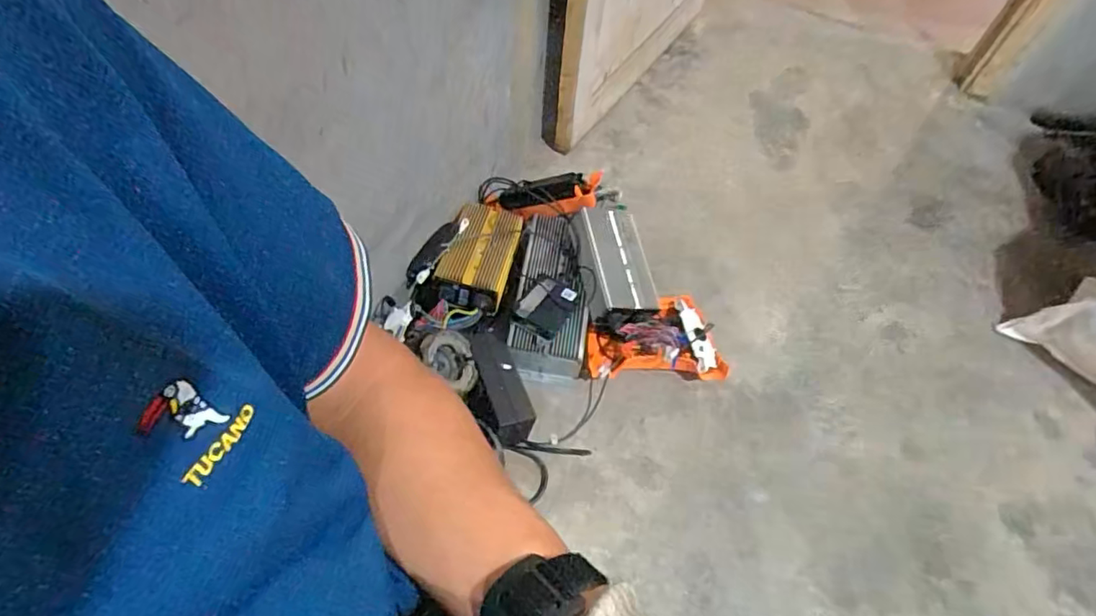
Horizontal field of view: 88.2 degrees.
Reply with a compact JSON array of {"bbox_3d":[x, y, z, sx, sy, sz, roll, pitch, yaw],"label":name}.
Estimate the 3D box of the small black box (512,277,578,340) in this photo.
[{"bbox_3d":[-0.001,-0.002,0.983,0.076,0.025,0.106,35,60,18],"label":"small black box"}]

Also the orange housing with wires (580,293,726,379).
[{"bbox_3d":[0.192,0.047,1.039,0.250,0.096,0.173,3,56,-2],"label":"orange housing with wires"}]

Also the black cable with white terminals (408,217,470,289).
[{"bbox_3d":[-0.202,-0.104,1.019,0.043,0.021,0.160,27,58,13],"label":"black cable with white terminals"}]

